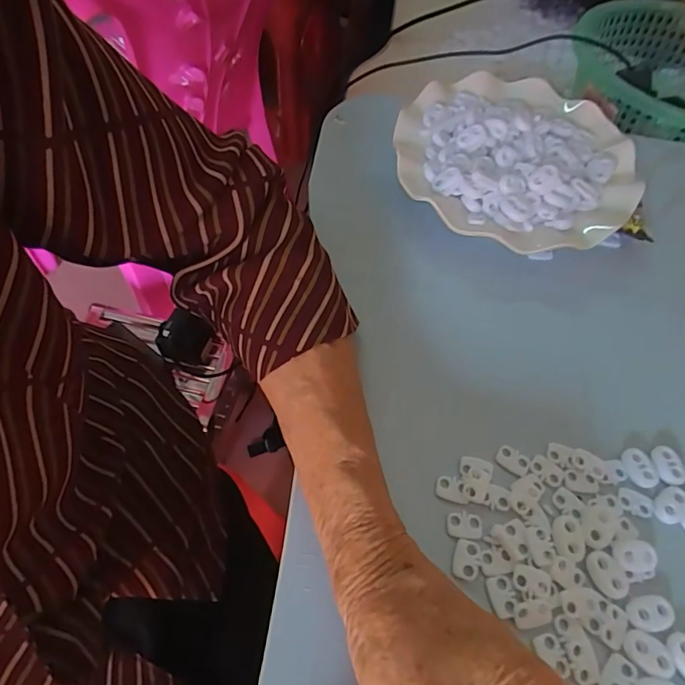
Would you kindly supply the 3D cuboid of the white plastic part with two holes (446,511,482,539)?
[{"bbox_3d":[0.063,0.094,0.246,0.018,0.004,0.013,7,58,0],"label":"white plastic part with two holes"}]

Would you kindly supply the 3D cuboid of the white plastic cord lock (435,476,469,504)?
[{"bbox_3d":[0.058,0.078,0.255,0.017,0.004,0.013,7,58,0],"label":"white plastic cord lock"}]

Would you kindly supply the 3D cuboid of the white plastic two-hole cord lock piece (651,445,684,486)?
[{"bbox_3d":[0.182,0.068,0.266,0.016,0.004,0.021,-9,59,-10],"label":"white plastic two-hole cord lock piece"}]

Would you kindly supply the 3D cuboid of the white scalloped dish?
[{"bbox_3d":[0.128,-0.134,0.357,0.173,0.038,0.162,2,58,-3],"label":"white scalloped dish"}]

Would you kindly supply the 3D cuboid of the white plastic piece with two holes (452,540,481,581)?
[{"bbox_3d":[0.062,0.108,0.238,0.012,0.004,0.018,13,58,4],"label":"white plastic piece with two holes"}]

